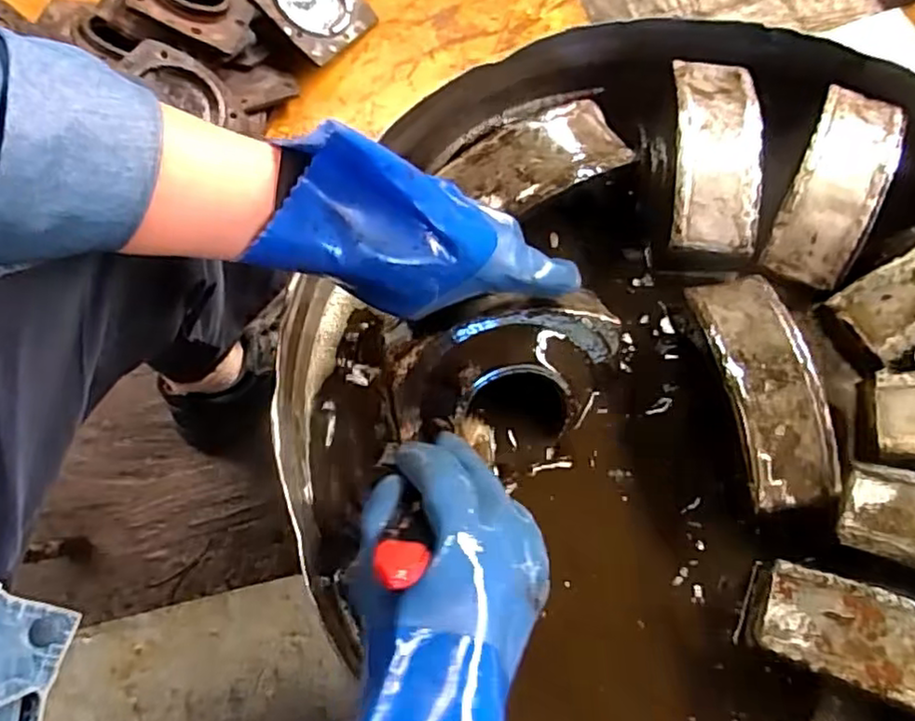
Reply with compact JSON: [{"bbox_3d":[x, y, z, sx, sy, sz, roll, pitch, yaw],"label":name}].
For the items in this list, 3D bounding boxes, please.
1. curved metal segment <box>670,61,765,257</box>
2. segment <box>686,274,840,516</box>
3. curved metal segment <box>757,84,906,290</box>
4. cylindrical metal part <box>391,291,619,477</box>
[{"bbox_3d":[0.186,-0.151,0.484,0.060,0.032,0.145,4,72,3],"label":"curved metal segment"},{"bbox_3d":[0.202,0.016,0.438,0.062,0.029,0.155,-11,72,-2],"label":"segment"},{"bbox_3d":[0.274,-0.128,0.483,0.061,0.031,0.156,27,75,9],"label":"curved metal segment"},{"bbox_3d":[0.031,0.014,0.466,0.149,0.058,0.117,-8,111,-17],"label":"cylindrical metal part"}]

